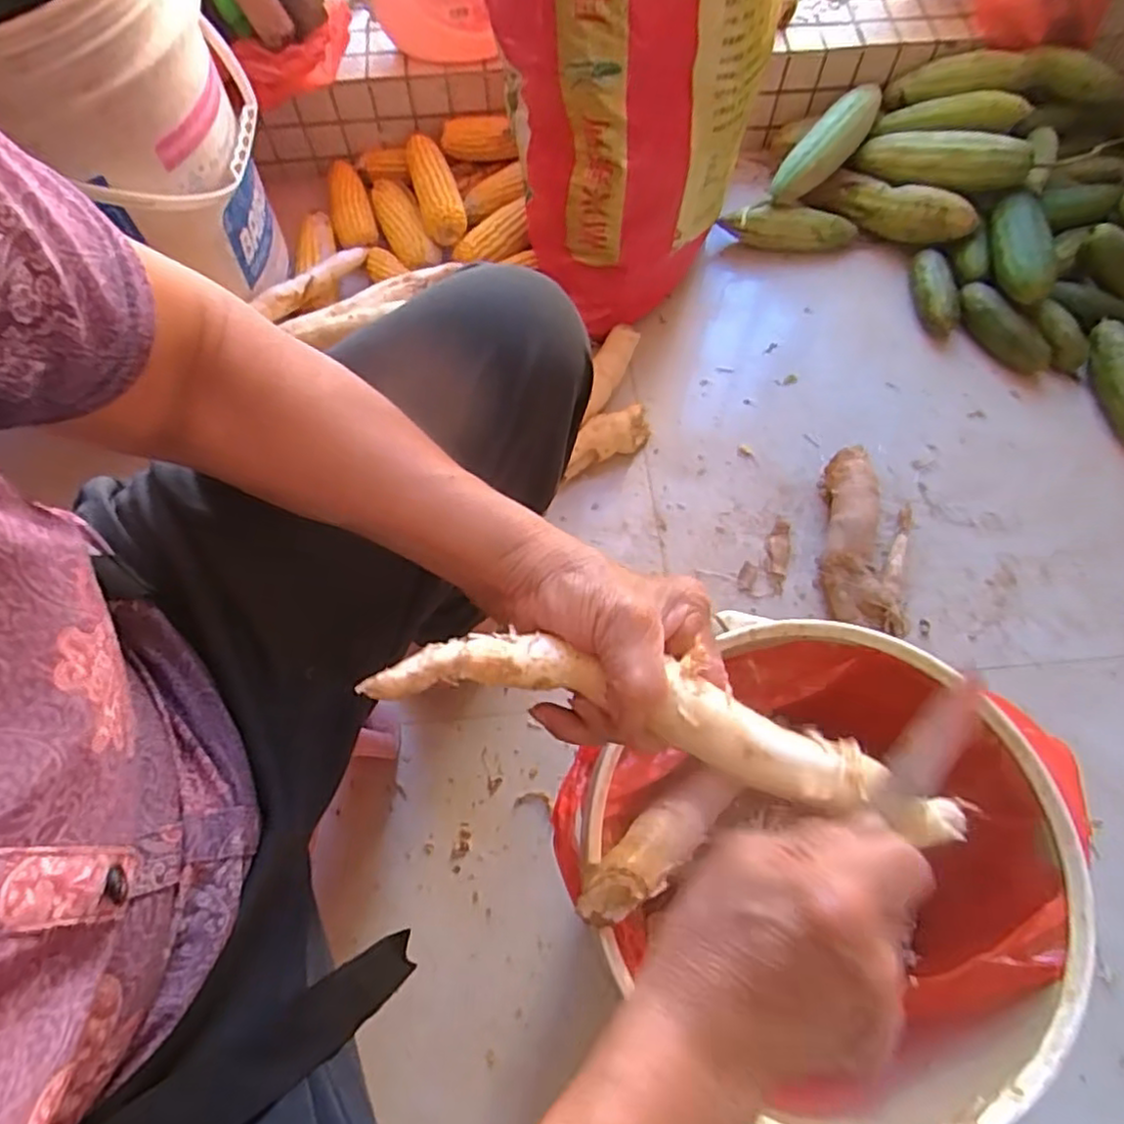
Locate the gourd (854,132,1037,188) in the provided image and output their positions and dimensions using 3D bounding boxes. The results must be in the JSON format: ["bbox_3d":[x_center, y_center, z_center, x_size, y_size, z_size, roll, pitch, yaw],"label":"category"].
[{"bbox_3d":[0.523,-0.557,0.936,0.213,0.054,0.055,15,68,6],"label":"gourd"}]

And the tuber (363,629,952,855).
[{"bbox_3d":[0.049,0.072,0.292,0.259,0.032,0.044,16,68,2],"label":"tuber"}]

